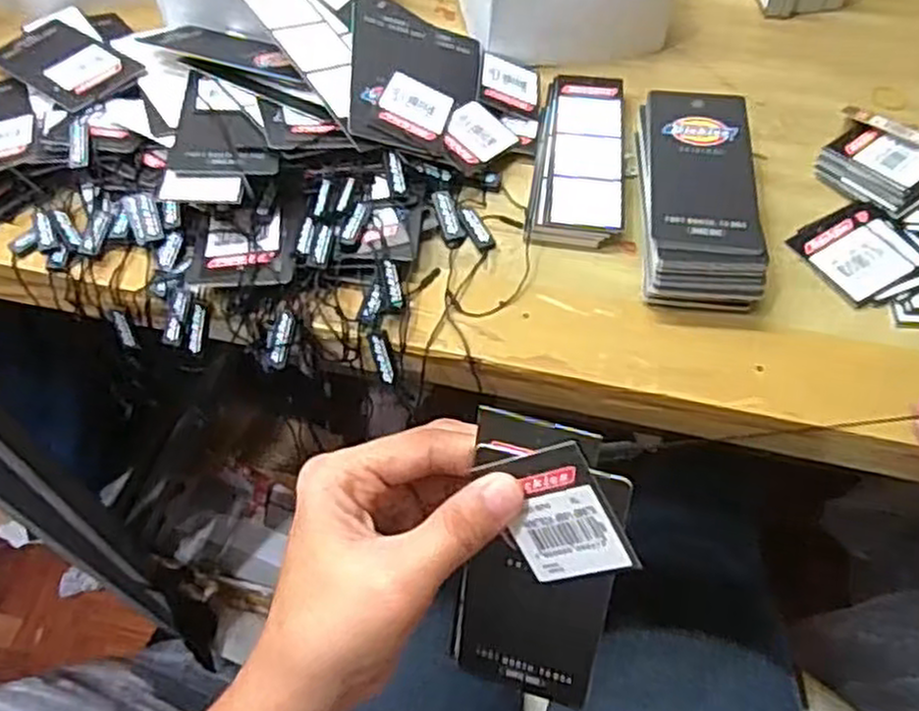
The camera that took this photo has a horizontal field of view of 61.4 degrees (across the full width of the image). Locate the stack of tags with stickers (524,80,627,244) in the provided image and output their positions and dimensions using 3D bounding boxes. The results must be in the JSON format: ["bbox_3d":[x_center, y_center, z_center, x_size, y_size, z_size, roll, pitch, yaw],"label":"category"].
[{"bbox_3d":[0.066,-0.106,0.416,0.047,0.012,0.121,7,57,6],"label":"stack of tags with stickers"}]

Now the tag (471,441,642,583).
[{"bbox_3d":[0.032,0.052,0.248,0.035,0.048,0.004,-21,18,28],"label":"tag"}]

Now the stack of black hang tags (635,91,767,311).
[{"bbox_3d":[0.116,-0.078,0.384,0.056,0.036,0.123,5,57,5],"label":"stack of black hang tags"}]

